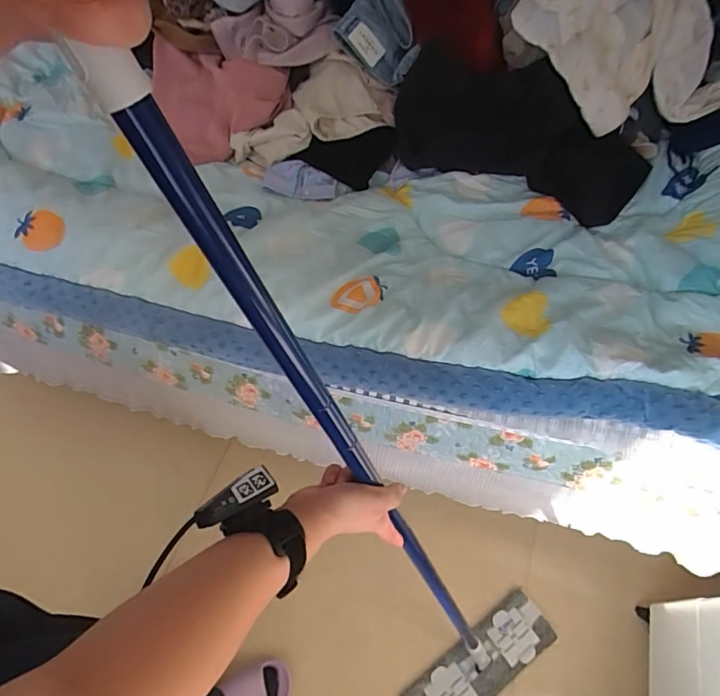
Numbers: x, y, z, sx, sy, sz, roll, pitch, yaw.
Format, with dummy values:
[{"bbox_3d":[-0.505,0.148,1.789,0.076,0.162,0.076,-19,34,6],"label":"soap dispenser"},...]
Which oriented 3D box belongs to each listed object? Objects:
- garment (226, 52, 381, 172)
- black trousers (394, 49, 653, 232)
[{"bbox_3d":[-0.108,-0.459,0.952,0.319,0.075,0.155,-30,64,1],"label":"garment"},{"bbox_3d":[0.290,-0.394,0.881,0.477,0.136,0.177,24,62,13],"label":"black trousers"}]

